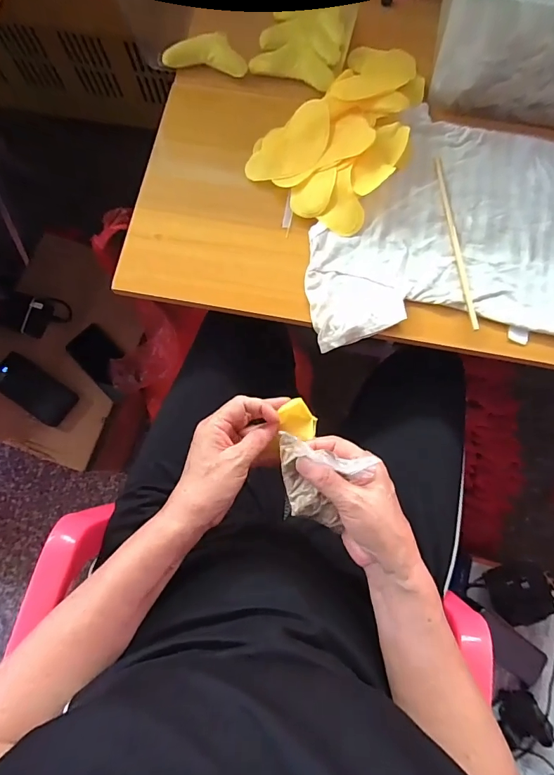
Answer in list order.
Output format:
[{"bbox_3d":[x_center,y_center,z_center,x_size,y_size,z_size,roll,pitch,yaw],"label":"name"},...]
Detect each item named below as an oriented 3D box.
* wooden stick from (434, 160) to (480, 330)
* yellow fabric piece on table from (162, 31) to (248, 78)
[{"bbox_3d":[0.205,-0.171,0.454,0.009,0.011,0.222,-5,77,-2],"label":"wooden stick"},{"bbox_3d":[-0.090,-0.434,0.513,0.106,0.015,0.054,8,77,1],"label":"yellow fabric piece on table"}]

